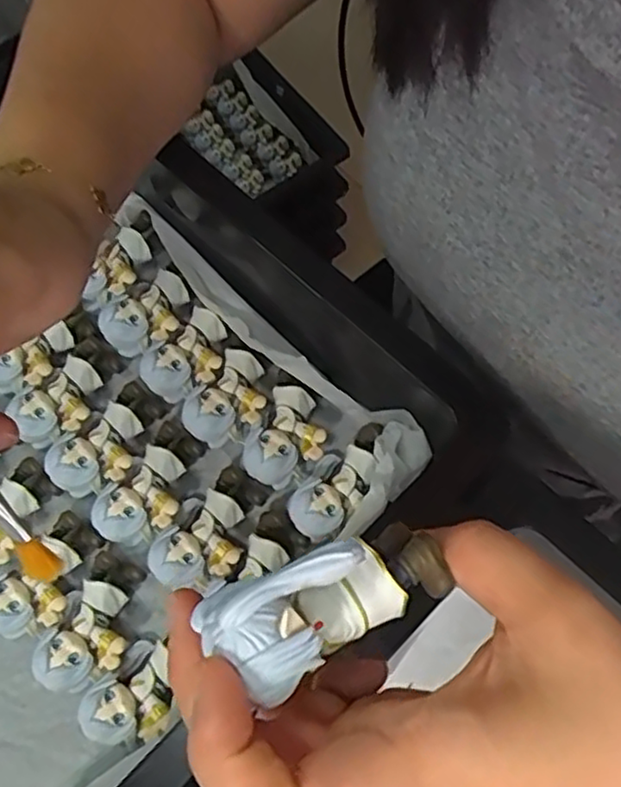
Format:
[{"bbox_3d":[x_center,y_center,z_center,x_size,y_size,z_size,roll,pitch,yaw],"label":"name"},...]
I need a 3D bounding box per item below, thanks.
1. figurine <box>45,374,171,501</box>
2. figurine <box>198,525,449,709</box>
[{"bbox_3d":[-0.103,0.024,0.355,0.035,0.023,0.067,33,62,13],"label":"figurine"},{"bbox_3d":[0.006,0.051,0.168,0.059,0.027,0.025,-14,68,-26],"label":"figurine"}]

